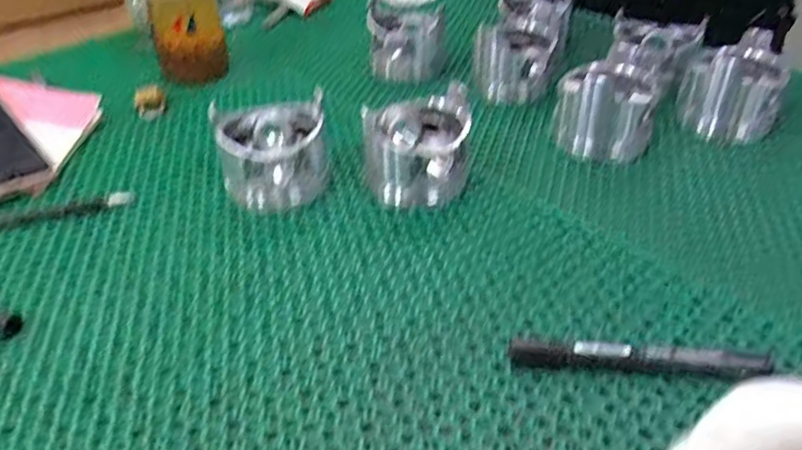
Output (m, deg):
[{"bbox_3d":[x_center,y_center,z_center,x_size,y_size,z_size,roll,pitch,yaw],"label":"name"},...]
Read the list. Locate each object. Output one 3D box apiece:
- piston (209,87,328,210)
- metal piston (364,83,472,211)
[{"bbox_3d":[-0.105,-0.062,0.513,0.083,0.072,0.098,-4,37,-4],"label":"piston"},{"bbox_3d":[0.013,-0.073,0.521,0.083,0.075,0.095,1,37,3],"label":"metal piston"}]

